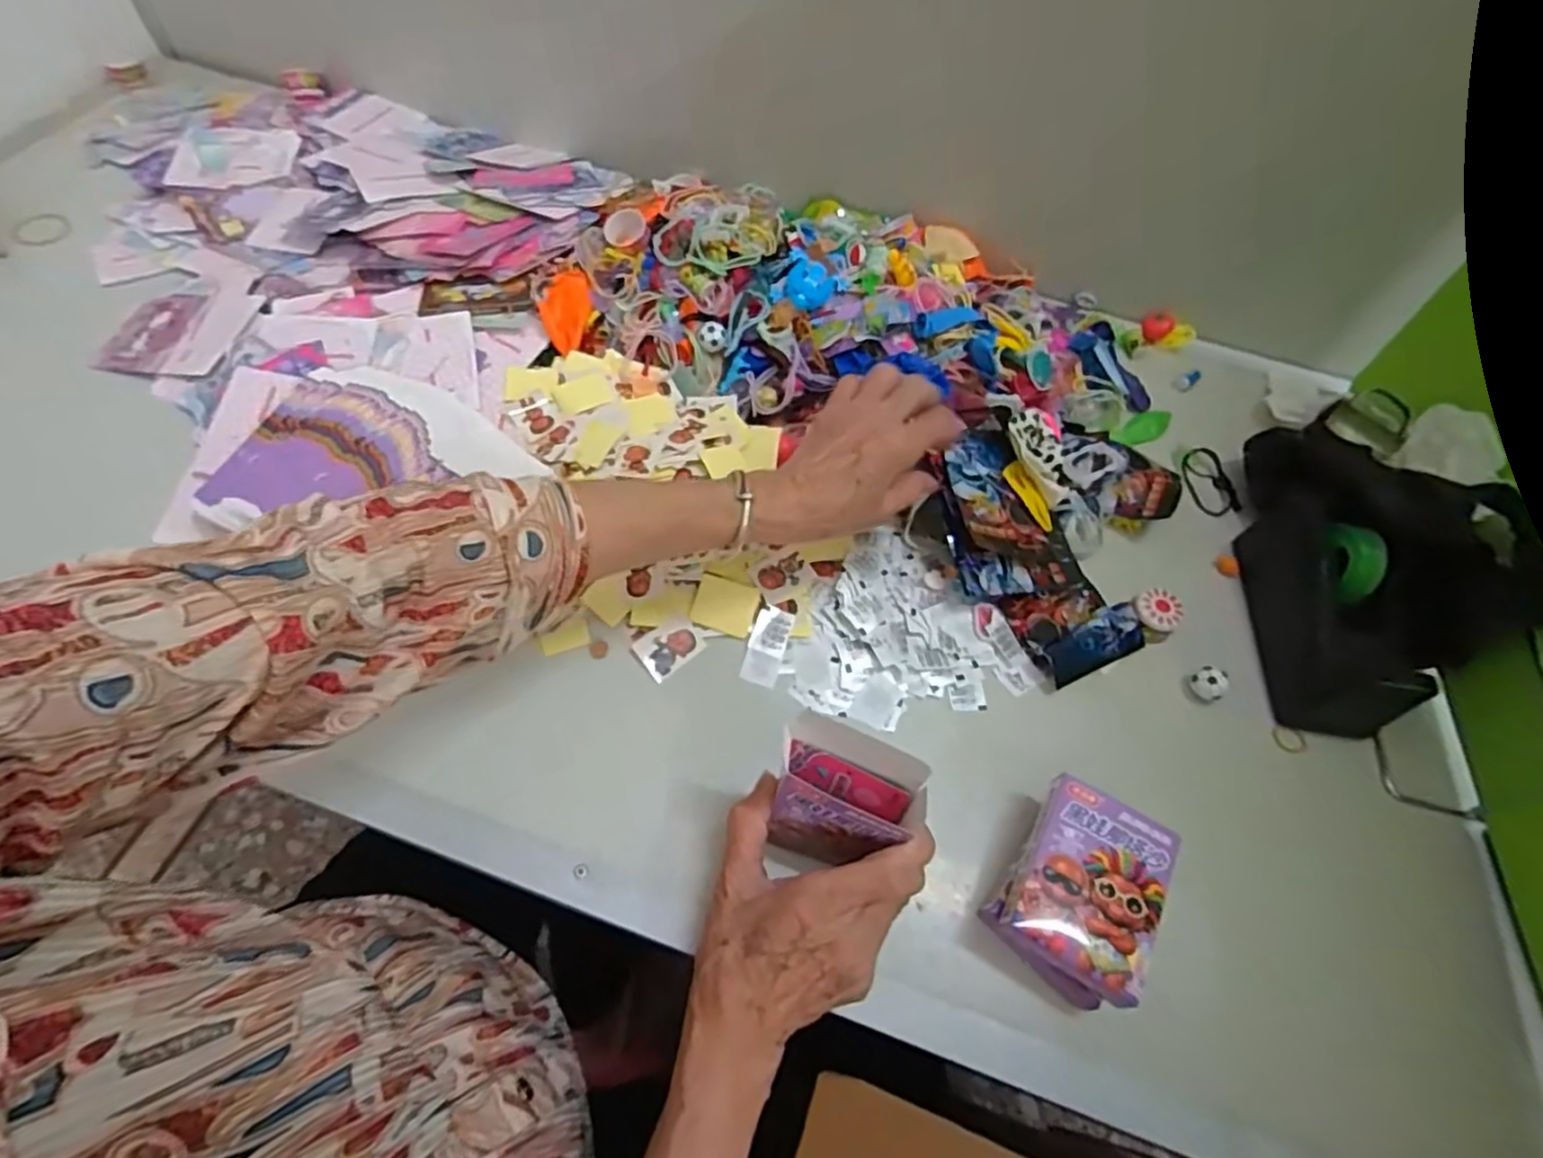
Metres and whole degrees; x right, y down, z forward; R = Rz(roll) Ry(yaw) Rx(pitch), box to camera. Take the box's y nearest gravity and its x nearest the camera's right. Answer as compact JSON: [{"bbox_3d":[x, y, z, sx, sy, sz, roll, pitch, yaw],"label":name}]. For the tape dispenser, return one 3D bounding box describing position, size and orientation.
[{"bbox_3d":[0.371,0.020,0.455,0.058,0.076,0.157,7,67,0],"label":"tape dispenser"}]

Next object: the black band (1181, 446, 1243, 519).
[{"bbox_3d":[0.353,-0.077,0.548,0.042,0.010,0.062,1,60,-4],"label":"black band"}]

